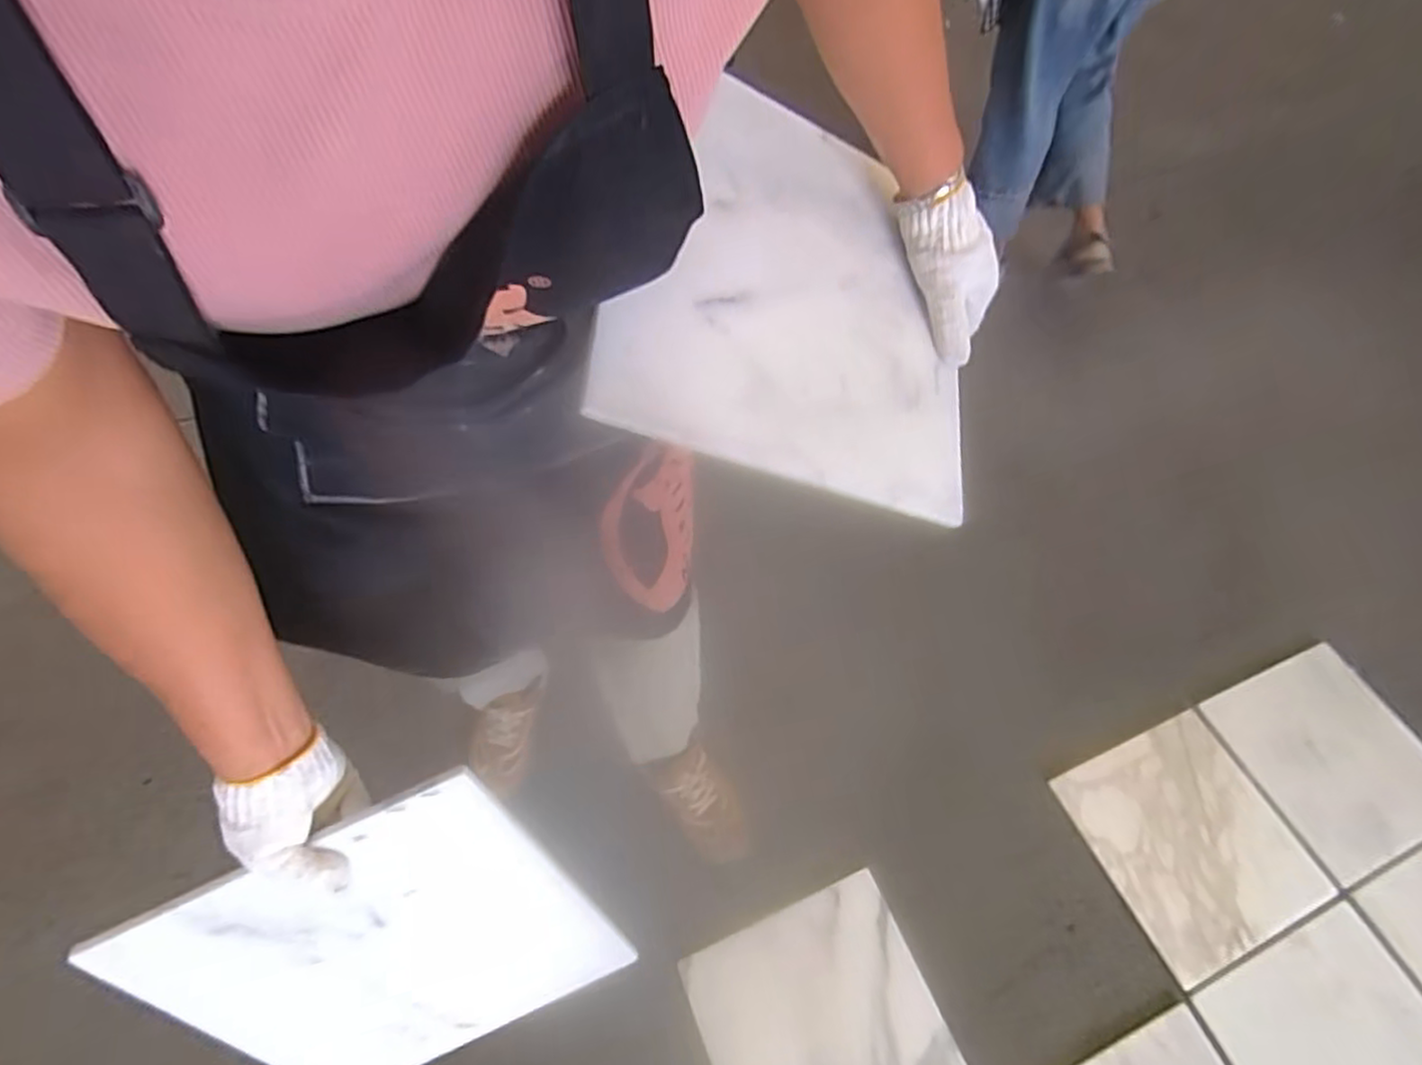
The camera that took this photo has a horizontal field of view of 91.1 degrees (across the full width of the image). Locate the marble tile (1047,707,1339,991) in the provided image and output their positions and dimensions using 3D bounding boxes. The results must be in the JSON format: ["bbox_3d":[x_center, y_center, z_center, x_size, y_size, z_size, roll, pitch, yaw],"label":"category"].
[{"bbox_3d":[0.652,0.411,0.950,0.246,0.015,0.266,-20,58,-12],"label":"marble tile"}]

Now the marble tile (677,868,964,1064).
[{"bbox_3d":[0.142,0.626,0.871,0.279,0.015,0.280,-20,61,-12],"label":"marble tile"}]

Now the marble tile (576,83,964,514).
[{"bbox_3d":[0.067,-0.173,0.499,0.288,0.012,0.287,13,71,-27],"label":"marble tile"}]

